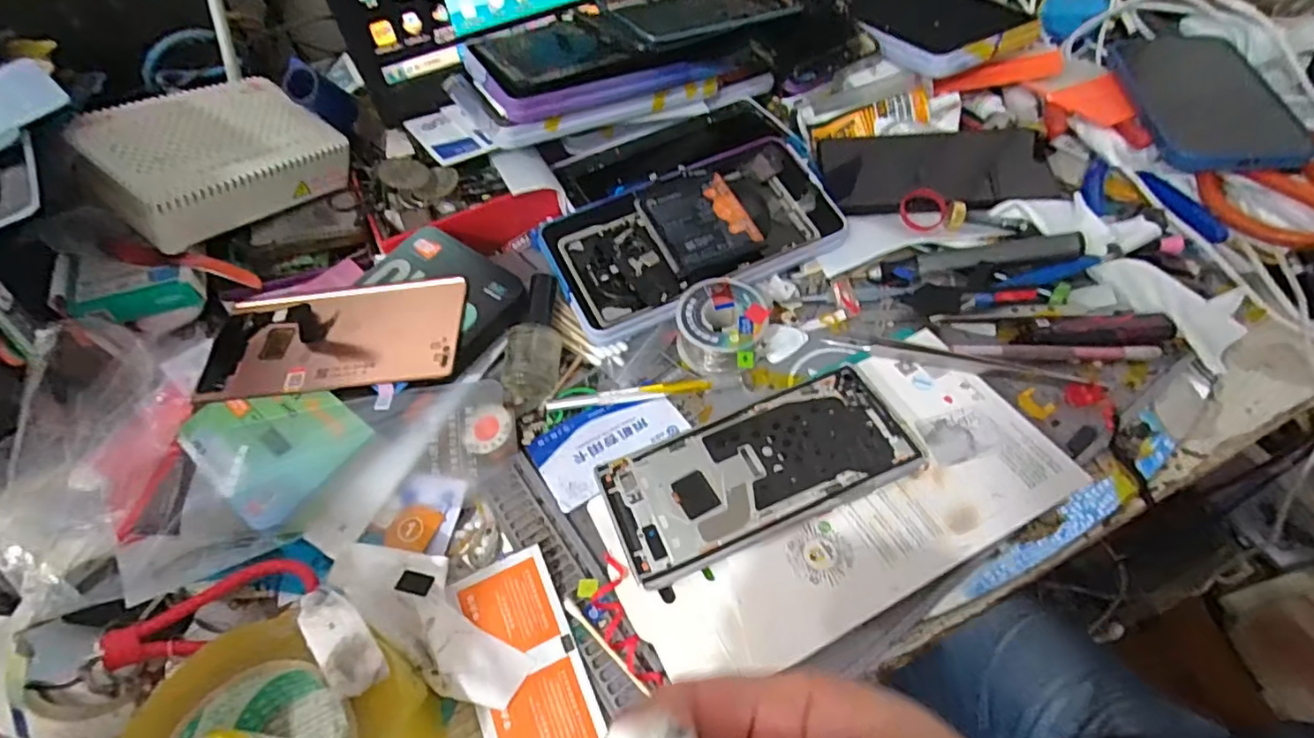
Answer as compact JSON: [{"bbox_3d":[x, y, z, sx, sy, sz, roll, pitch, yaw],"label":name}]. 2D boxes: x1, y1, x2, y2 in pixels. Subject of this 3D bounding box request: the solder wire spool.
[{"bbox_3d":[0.039,-0.023,0.373,0.052,0.033,0.056,-3,54,4],"label":"solder wire spool"}]

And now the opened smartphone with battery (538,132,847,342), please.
[{"bbox_3d":[0.024,-0.092,0.400,0.190,0.016,0.098,-25,68,-12],"label":"opened smartphone with battery"}]

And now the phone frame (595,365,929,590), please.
[{"bbox_3d":[0.054,0.052,0.322,0.160,0.015,0.071,-21,55,-9],"label":"phone frame"}]

